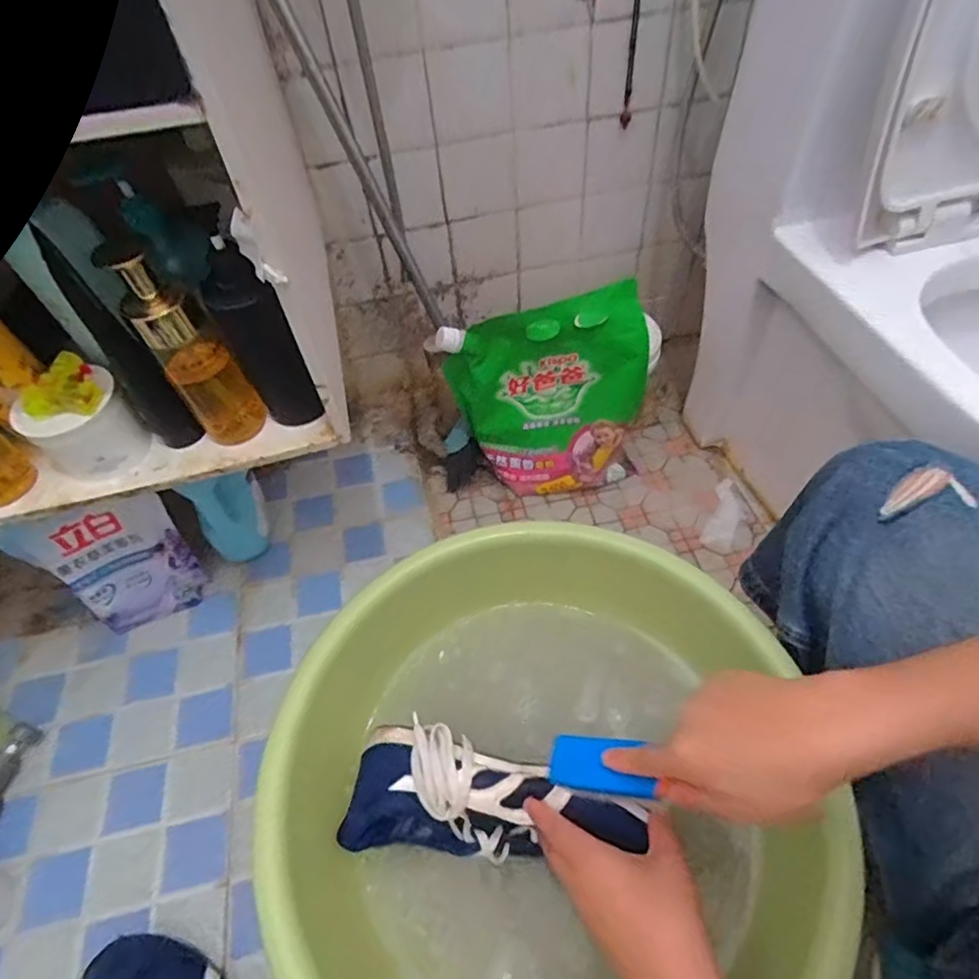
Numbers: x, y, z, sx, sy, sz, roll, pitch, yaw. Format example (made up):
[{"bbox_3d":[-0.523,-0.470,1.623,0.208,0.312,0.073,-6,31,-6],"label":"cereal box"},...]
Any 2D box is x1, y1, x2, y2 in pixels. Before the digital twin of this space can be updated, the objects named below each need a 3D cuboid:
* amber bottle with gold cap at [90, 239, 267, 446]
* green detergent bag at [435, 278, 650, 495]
[{"bbox_3d":[-0.267,-0.125,0.520,0.062,0.189,0.050,-29,57,-16],"label":"amber bottle with gold cap"},{"bbox_3d":[0.094,-0.118,0.849,0.296,0.324,0.088,-8,53,-1],"label":"green detergent bag"}]

